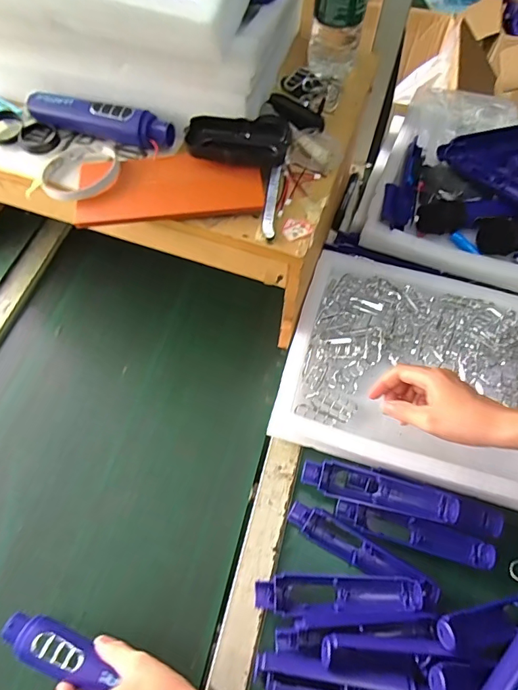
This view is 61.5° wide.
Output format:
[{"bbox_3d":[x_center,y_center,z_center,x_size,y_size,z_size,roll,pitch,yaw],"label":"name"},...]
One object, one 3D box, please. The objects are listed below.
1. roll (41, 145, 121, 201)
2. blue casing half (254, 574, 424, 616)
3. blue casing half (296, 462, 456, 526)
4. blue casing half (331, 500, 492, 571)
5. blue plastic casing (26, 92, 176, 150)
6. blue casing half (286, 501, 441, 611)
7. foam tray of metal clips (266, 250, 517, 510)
[{"bbox_3d":[-0.193,-0.188,0.470,0.082,0.014,0.084,1,62,-1],"label":"roll"},{"bbox_3d":[0.085,0.267,0.465,0.174,0.021,0.036,2,62,-1],"label":"blue casing half"},{"bbox_3d":[0.138,0.168,0.505,0.174,0.026,0.037,12,63,5],"label":"blue casing half"},{"bbox_3d":[0.176,0.214,0.498,0.178,0.021,0.035,16,63,7],"label":"blue casing half"},{"bbox_3d":[-0.180,-0.262,0.497,0.177,0.033,0.039,18,63,8],"label":"blue plastic casing"},{"bbox_3d":[0.113,0.231,0.484,0.174,0.023,0.032,29,65,13],"label":"blue casing half"},{"bbox_3d":[0.218,0.031,0.567,0.347,0.037,0.290,15,63,7],"label":"foam tray of metal clips"}]

